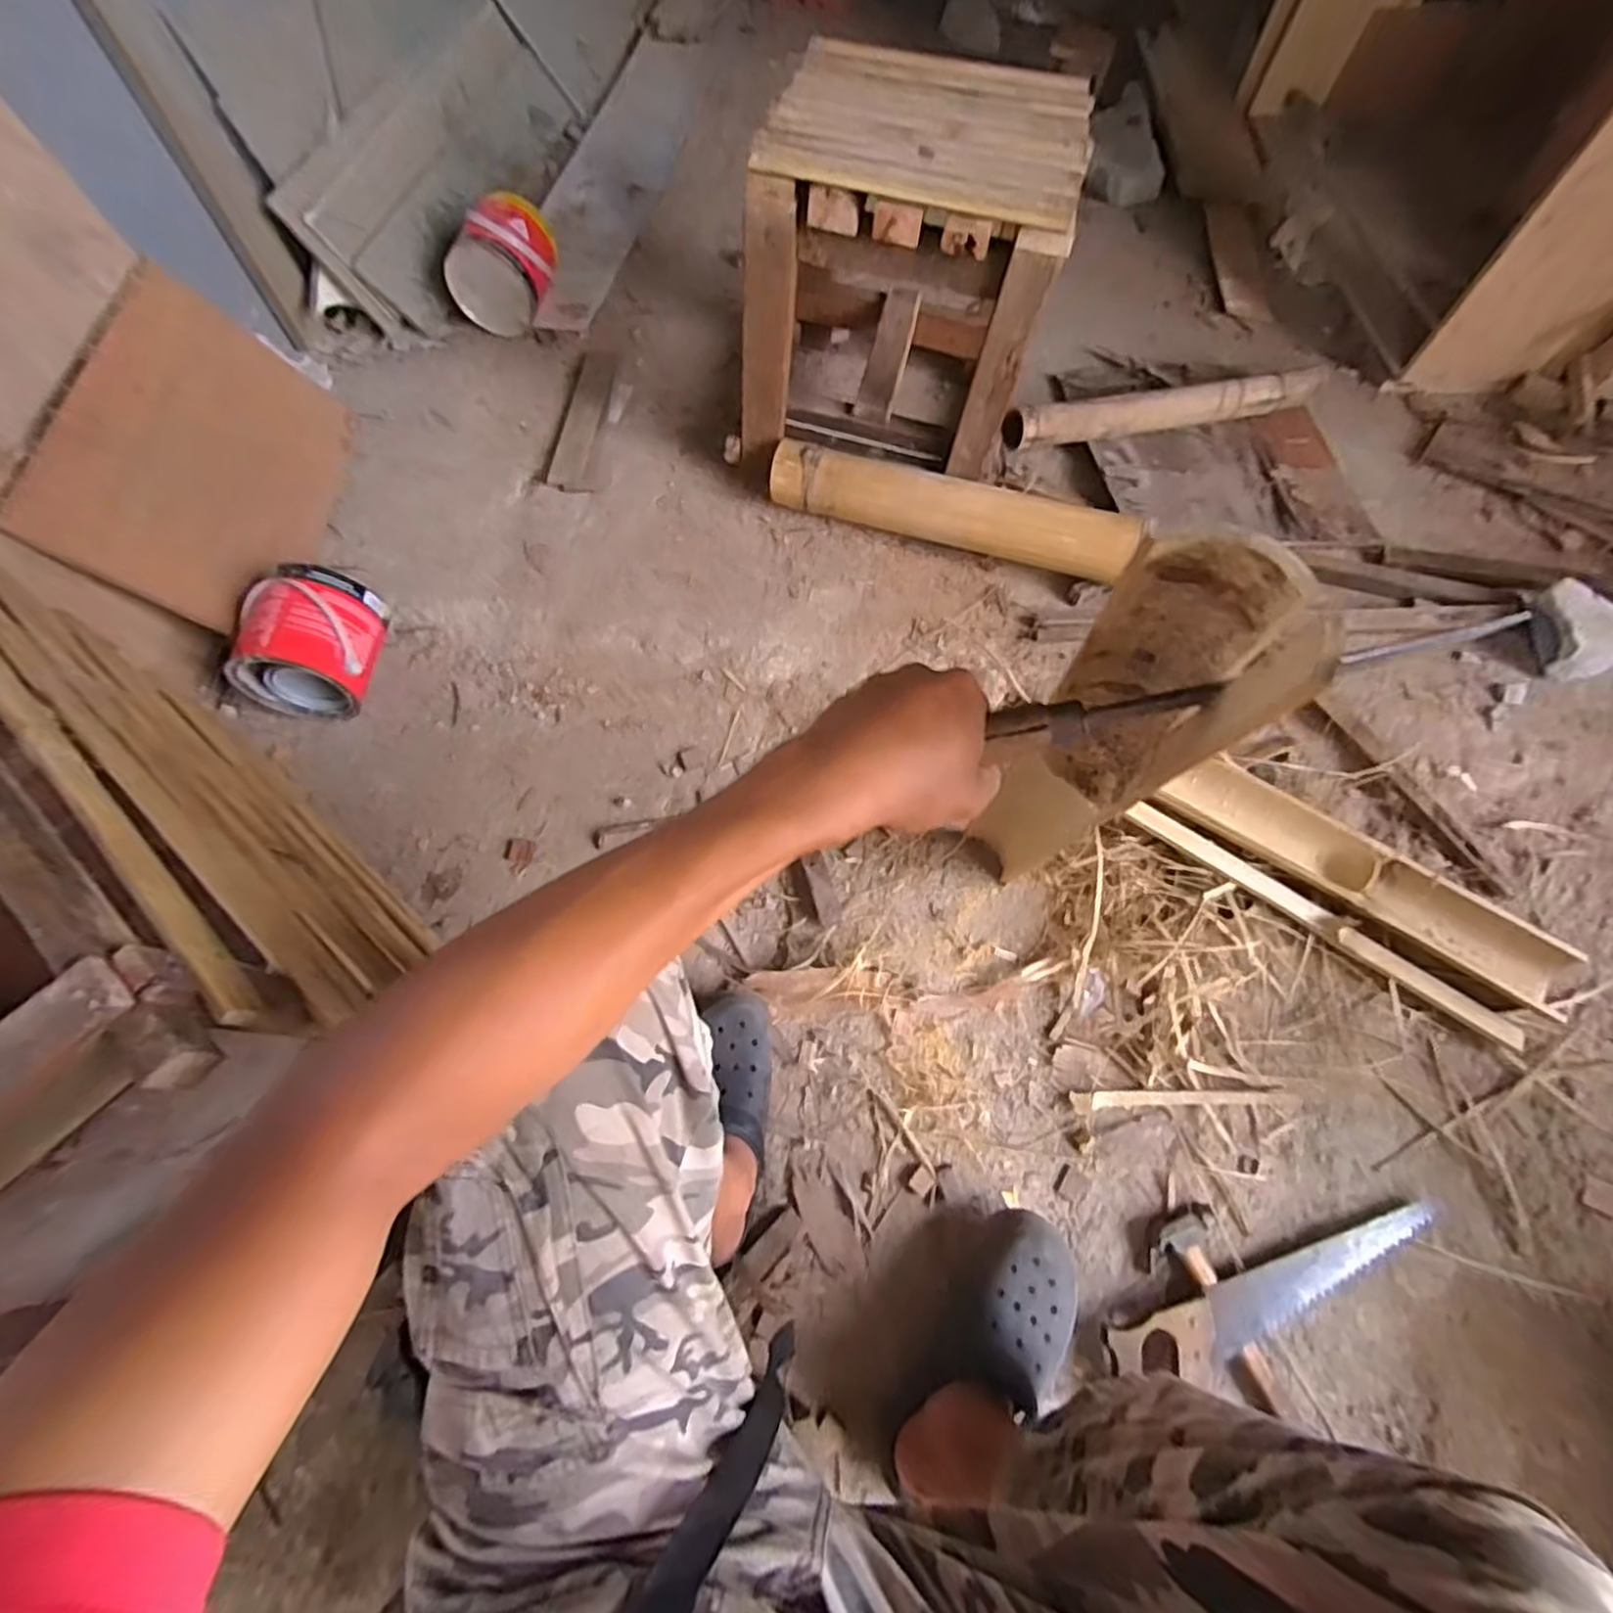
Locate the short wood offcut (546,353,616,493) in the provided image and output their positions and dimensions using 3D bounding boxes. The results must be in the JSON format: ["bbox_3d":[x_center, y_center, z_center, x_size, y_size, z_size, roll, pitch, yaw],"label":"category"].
[{"bbox_3d":[-0.382,-0.675,1.221,0.082,0.009,0.325,3,68,1],"label":"short wood offcut"}]

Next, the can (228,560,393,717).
[{"bbox_3d":[-0.682,-0.231,0.974,0.149,0.155,0.174,3,69,2],"label":"can"}]

